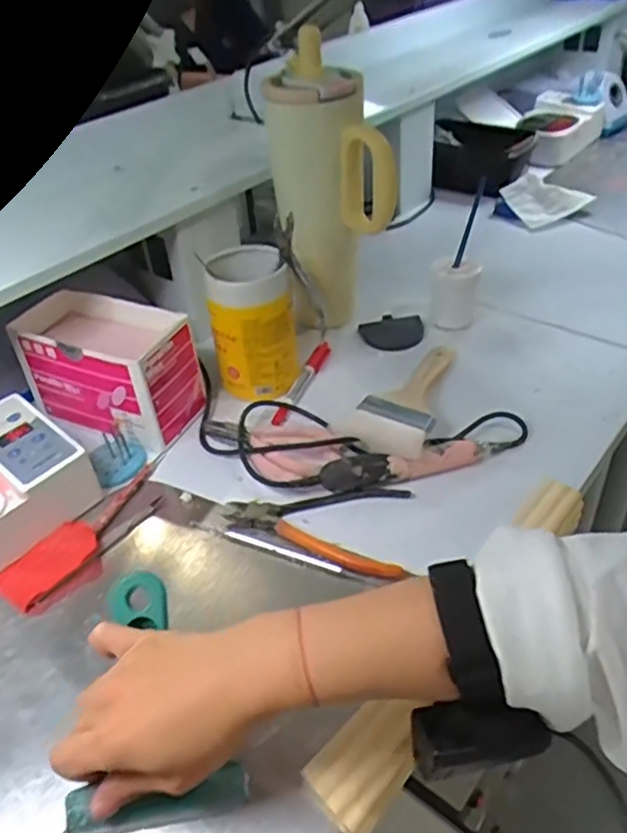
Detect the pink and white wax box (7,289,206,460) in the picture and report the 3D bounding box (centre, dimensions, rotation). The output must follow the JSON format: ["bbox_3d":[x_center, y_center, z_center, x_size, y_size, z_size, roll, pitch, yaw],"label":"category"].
[{"bbox_3d":[-0.197,-0.053,0.637,0.163,0.085,0.092,17,44,25],"label":"pink and white wax box"}]

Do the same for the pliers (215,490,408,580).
[{"bbox_3d":[0.000,0.093,0.530,0.149,0.014,0.085,-1,40,5],"label":"pliers"}]

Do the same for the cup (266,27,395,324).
[{"bbox_3d":[0.012,-0.204,0.671,0.097,0.260,0.137,-19,41,-16],"label":"cup"}]

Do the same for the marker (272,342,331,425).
[{"bbox_3d":[-0.012,-0.039,0.678,0.015,0.015,0.134,10,42,18],"label":"marker"}]

